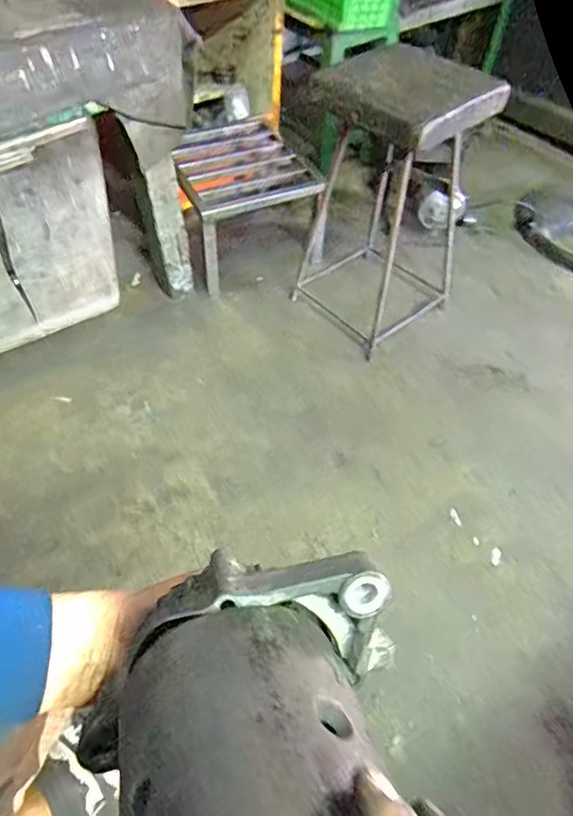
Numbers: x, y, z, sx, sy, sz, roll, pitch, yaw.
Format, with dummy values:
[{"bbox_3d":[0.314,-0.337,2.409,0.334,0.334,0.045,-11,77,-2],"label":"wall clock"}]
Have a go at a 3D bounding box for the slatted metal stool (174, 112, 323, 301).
[{"bbox_3d":[-0.118,-0.522,1.309,0.297,0.240,0.371,-19,56,-16],"label":"slatted metal stool"}]

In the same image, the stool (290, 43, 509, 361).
[{"bbox_3d":[0.197,-0.420,1.078,0.274,0.502,0.290,-36,62,-25],"label":"stool"}]

